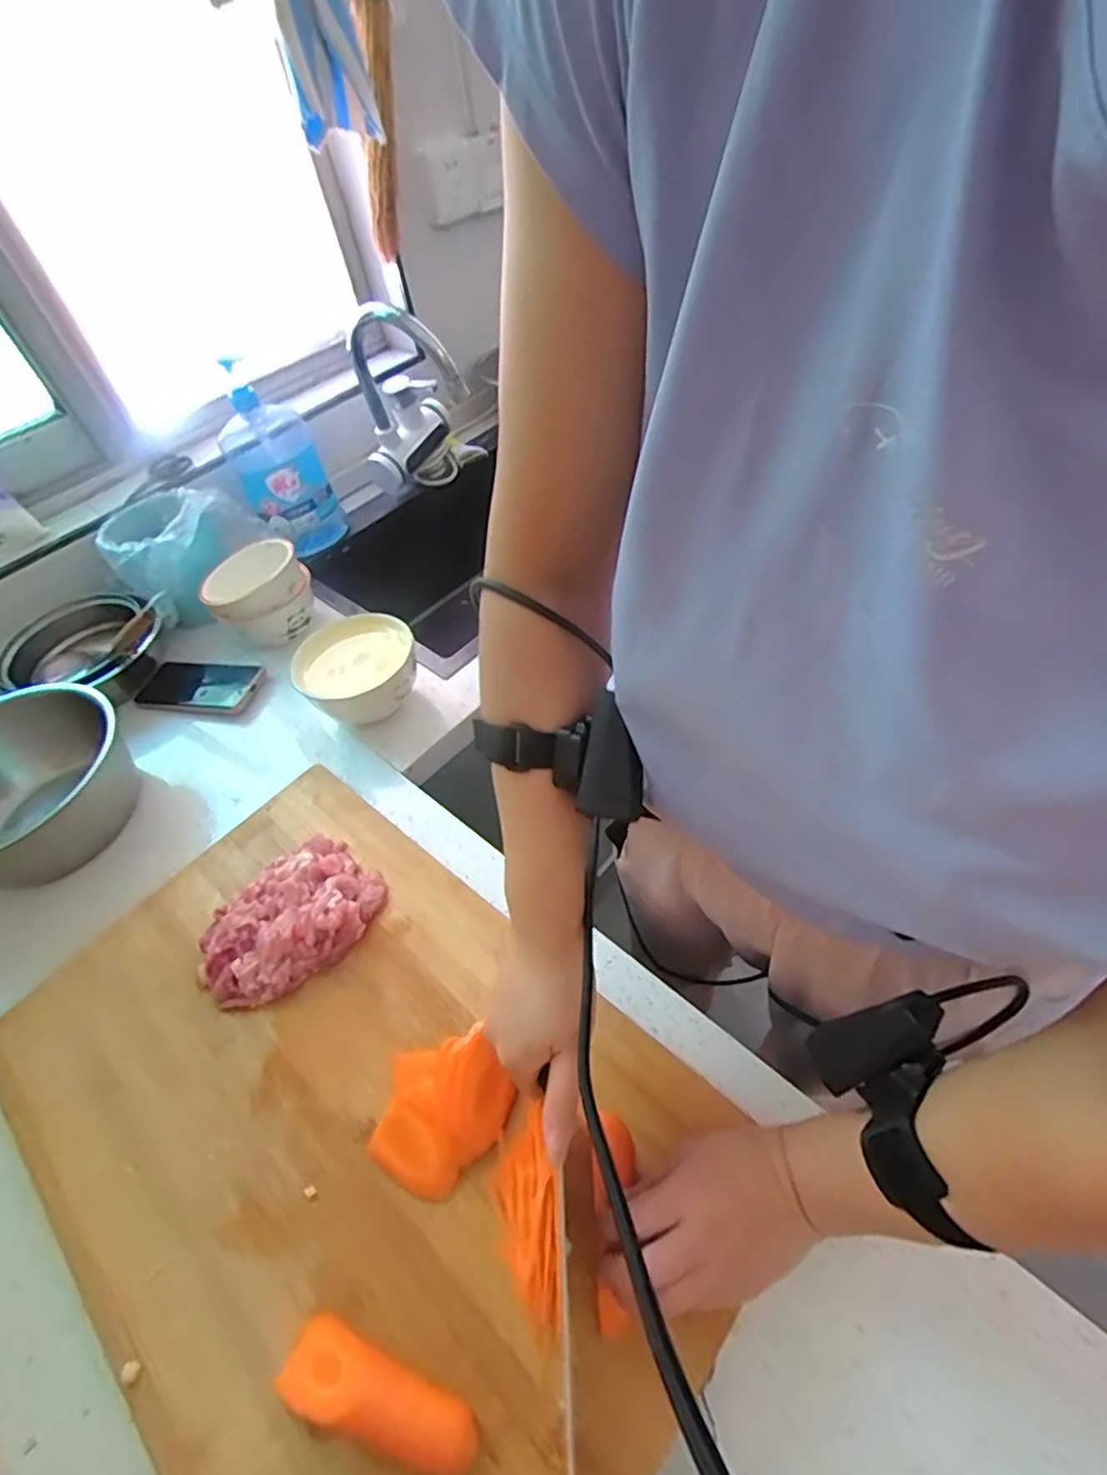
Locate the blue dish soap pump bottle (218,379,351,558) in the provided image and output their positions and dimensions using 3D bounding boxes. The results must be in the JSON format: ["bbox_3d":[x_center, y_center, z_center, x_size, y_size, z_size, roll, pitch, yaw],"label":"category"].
[{"bbox_3d":[-0.406,-0.397,0.939,0.119,0.226,0.108,-22,51,-9],"label":"blue dish soap pump bottle"}]

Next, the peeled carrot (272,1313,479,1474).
[{"bbox_3d":[-0.100,0.368,0.352,0.120,0.040,0.035,10,53,17],"label":"peeled carrot"}]

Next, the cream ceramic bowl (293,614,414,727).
[{"bbox_3d":[-0.224,-0.075,0.732,0.134,0.069,0.133,-5,50,6],"label":"cream ceramic bowl"}]

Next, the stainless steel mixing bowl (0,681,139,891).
[{"bbox_3d":[-0.545,0.055,0.648,0.187,0.103,0.210,30,61,29],"label":"stainless steel mixing bowl"}]

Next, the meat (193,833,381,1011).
[{"bbox_3d":[-0.233,0.160,0.549,0.109,0.034,0.152,32,62,30],"label":"meat"}]

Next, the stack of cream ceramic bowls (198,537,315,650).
[{"bbox_3d":[-0.385,-0.187,0.833,0.126,0.097,0.117,-30,52,-15],"label":"stack of cream ceramic bowls"}]

